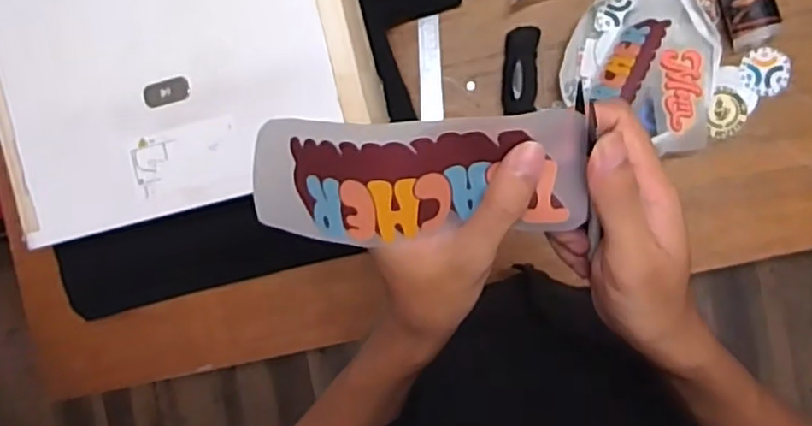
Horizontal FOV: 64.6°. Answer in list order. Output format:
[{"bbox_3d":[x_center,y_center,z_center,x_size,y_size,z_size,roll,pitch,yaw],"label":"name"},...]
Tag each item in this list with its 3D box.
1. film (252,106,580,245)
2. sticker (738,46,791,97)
[{"bbox_3d":[-0.003,-0.017,0.307,0.170,0.043,0.059,-3,92,14],"label":"film"},{"bbox_3d":[0.415,-0.164,0.741,0.053,0.006,0.051,0,92,8],"label":"sticker"}]

